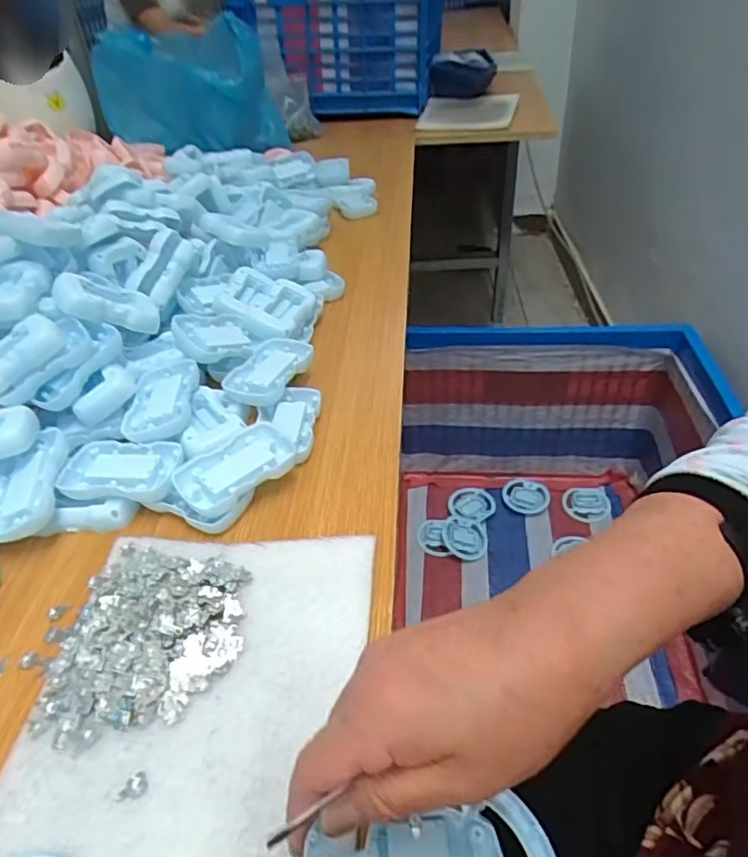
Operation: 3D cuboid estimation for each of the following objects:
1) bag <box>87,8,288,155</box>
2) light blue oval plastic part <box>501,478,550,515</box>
[{"bbox_3d":[-0.308,-0.596,1.014,0.265,0.177,0.210,21,47,27],"label":"bag"},{"bbox_3d":[0.351,0.156,1.357,0.107,0.008,0.101,-5,40,0],"label":"light blue oval plastic part"}]

